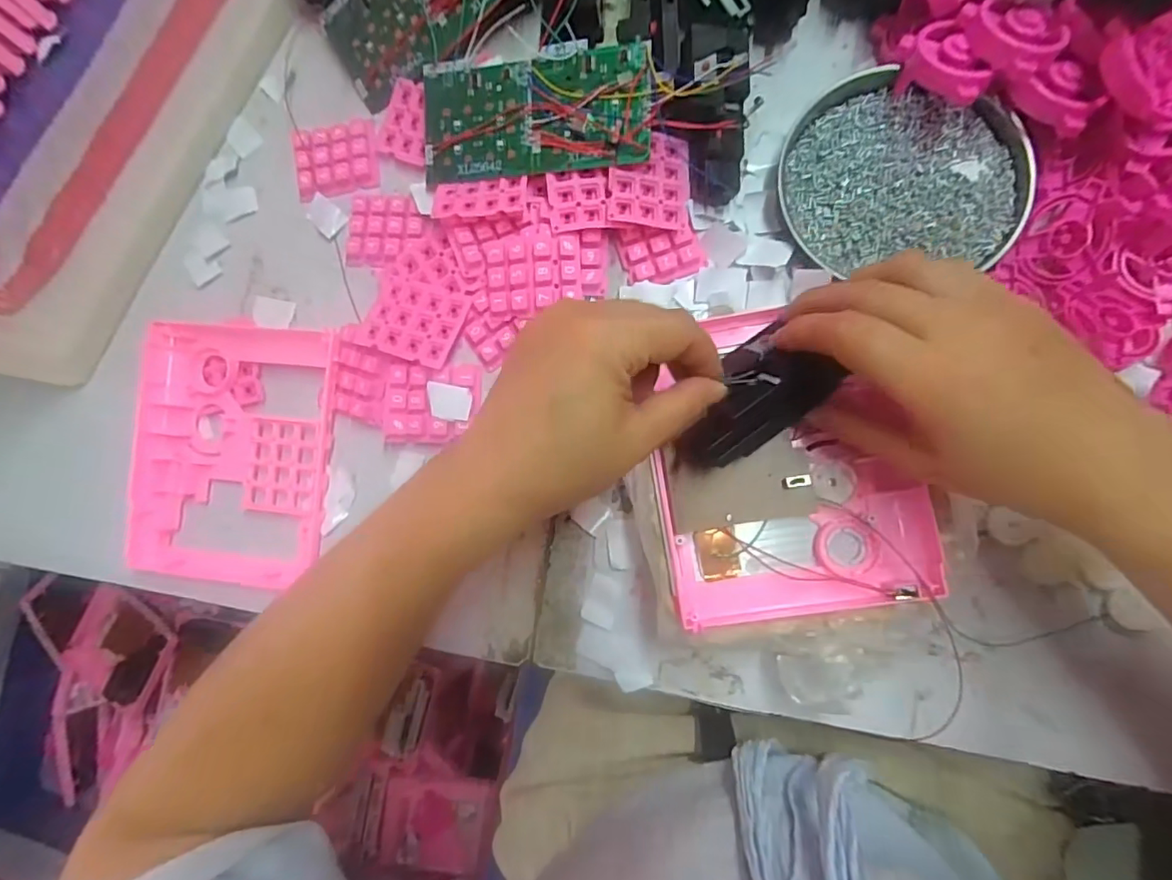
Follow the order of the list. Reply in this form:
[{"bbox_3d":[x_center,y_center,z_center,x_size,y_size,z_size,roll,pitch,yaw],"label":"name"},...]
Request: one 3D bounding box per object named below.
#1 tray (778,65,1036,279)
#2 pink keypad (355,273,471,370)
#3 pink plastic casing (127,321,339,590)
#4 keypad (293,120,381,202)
[{"bbox_3d":[0.184,-0.160,0.319,0.131,0.022,0.117,-3,88,9],"label":"tray"},{"bbox_3d":[-0.107,-0.075,0.337,0.059,0.005,0.052,18,74,6],"label":"pink keypad"},{"bbox_3d":[-0.226,0.009,0.358,0.131,0.031,0.168,5,89,9],"label":"pink plastic casing"},{"bbox_3d":[-0.172,-0.193,0.372,0.060,0.004,0.047,-7,84,6],"label":"keypad"}]

